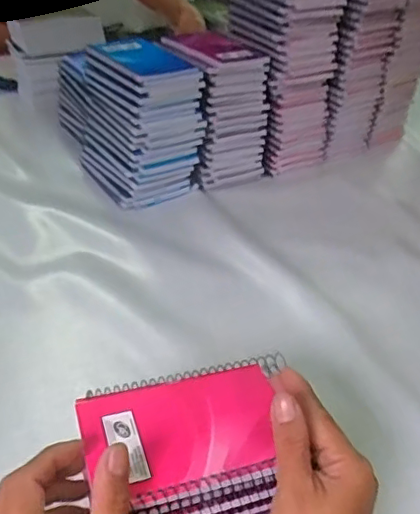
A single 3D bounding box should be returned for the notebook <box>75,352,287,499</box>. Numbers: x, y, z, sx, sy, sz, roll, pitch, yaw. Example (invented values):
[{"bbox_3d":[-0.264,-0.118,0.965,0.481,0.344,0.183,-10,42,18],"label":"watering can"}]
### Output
[{"bbox_3d":[-0.008,0.104,0.369,0.143,0.010,0.087,-7,37,-17],"label":"notebook"}]

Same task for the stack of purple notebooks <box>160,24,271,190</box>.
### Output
[{"bbox_3d":[-0.004,-0.216,0.800,0.115,0.176,0.187,-11,39,-21],"label":"stack of purple notebooks"}]

